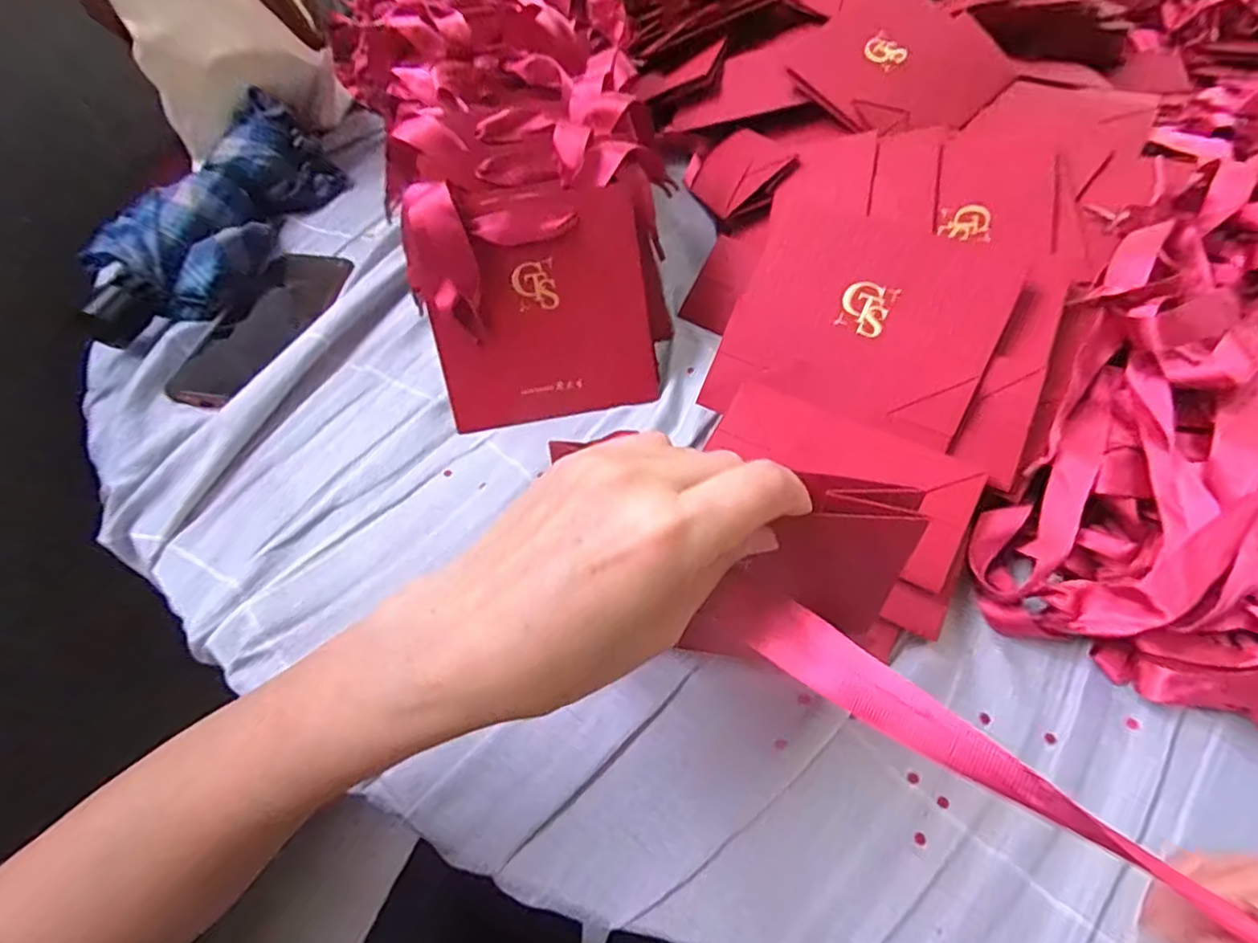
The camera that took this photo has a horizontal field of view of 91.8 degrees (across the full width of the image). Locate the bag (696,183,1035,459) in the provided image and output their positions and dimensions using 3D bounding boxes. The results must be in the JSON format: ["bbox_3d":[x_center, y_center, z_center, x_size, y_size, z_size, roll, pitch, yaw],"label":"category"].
[{"bbox_3d":[0.131,-0.085,0.352,0.140,0.010,0.138,24,84,19],"label":"bag"}]

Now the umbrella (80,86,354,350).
[{"bbox_3d":[-0.343,-0.211,0.515,0.083,0.064,0.259,10,57,9],"label":"umbrella"}]

